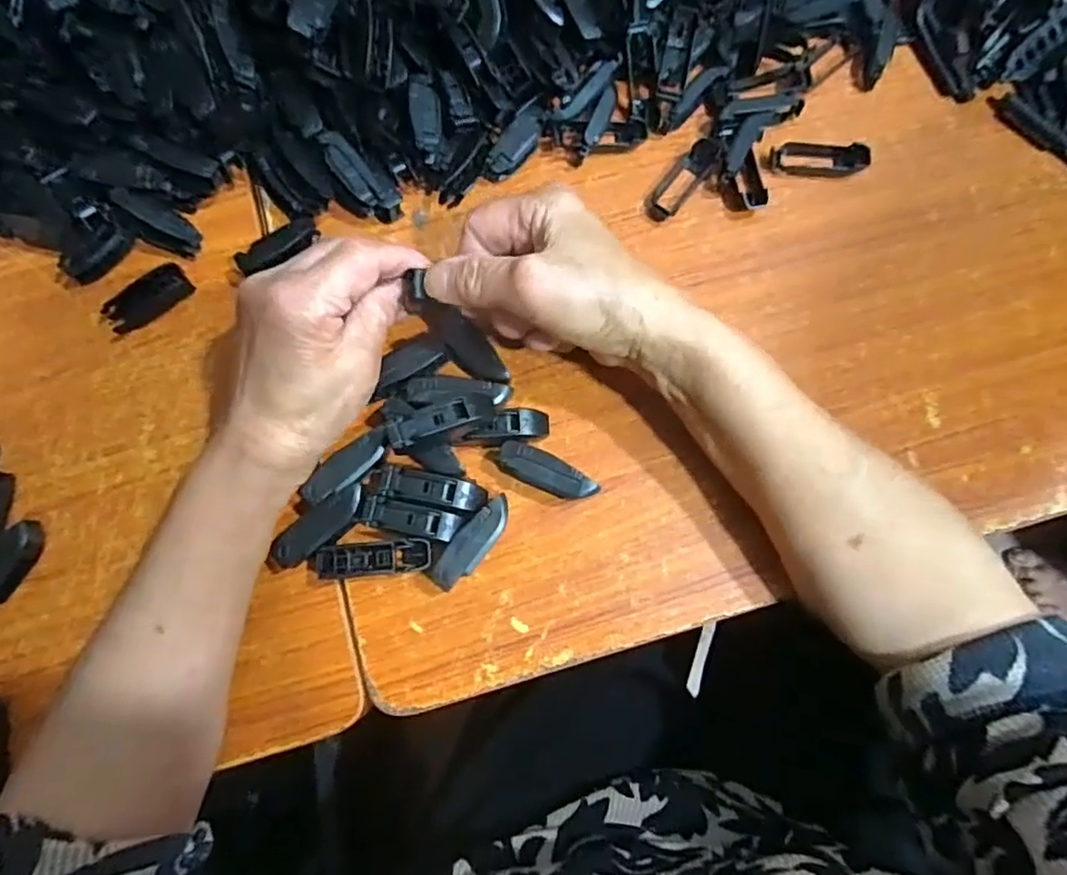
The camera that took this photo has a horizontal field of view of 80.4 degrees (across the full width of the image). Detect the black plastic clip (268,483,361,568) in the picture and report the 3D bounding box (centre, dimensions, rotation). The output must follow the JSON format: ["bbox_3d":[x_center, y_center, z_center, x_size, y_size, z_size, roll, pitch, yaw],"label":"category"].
[{"bbox_3d":[-0.109,0.045,0.320,0.054,0.007,0.018,-40,80,-7],"label":"black plastic clip"}]

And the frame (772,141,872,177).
[{"bbox_3d":[0.171,-0.167,0.378,0.056,0.010,0.021,5,78,2],"label":"frame"}]

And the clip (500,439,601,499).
[{"bbox_3d":[0.008,0.019,0.332,0.052,0.017,0.018,22,79,5],"label":"clip"}]

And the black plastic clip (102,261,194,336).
[{"bbox_3d":[-0.218,-0.078,0.359,0.049,0.017,0.016,-33,80,-6],"label":"black plastic clip"}]

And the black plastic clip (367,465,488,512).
[{"bbox_3d":[-0.054,0.027,0.331,0.058,0.017,0.018,9,78,3],"label":"black plastic clip"}]

